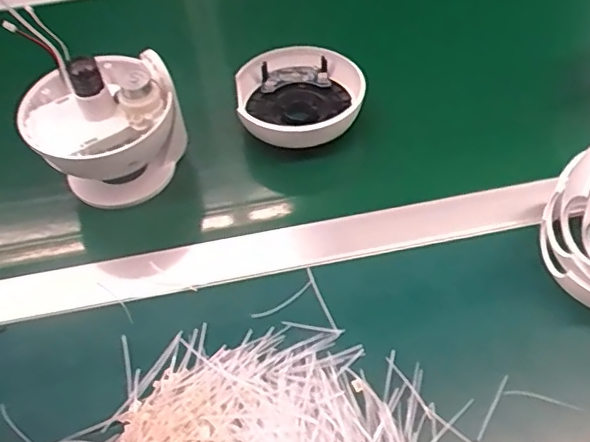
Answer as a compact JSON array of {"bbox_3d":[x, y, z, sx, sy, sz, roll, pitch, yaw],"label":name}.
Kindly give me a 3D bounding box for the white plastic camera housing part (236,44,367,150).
[{"bbox_3d":[0.005,-0.109,0.537,0.112,0.045,0.116,-6,52,-2],"label":"white plastic camera housing part"}]

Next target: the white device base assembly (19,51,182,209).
[{"bbox_3d":[-0.152,-0.077,0.478,0.115,0.104,0.109,-15,52,-9],"label":"white device base assembly"}]

